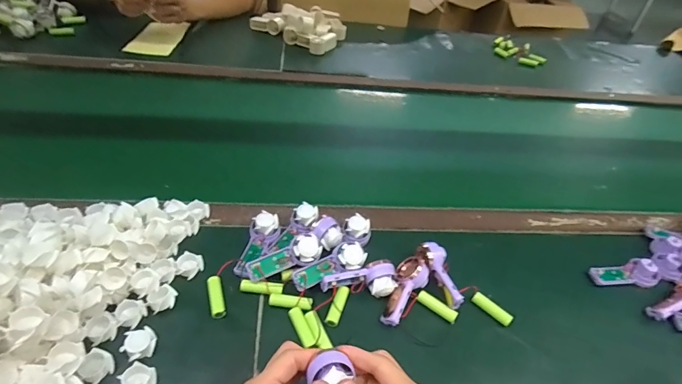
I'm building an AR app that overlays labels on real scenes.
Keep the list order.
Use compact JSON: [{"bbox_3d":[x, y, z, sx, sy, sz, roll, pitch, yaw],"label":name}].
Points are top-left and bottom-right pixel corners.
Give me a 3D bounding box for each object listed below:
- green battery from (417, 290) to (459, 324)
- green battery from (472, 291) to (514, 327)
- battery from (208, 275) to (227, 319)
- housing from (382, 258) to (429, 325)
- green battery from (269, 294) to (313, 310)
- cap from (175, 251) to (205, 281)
[{"bbox_3d":[0.120,0.142,0.486,0.052,0.011,0.014,28,46,20],"label":"green battery"},{"bbox_3d":[0.188,0.146,0.489,0.051,0.011,0.015,37,50,28],"label":"green battery"},{"bbox_3d":[-0.146,0.123,0.460,0.016,0.011,0.051,-10,45,-19],"label":"battery"},{"bbox_3d":[0.081,0.121,0.482,0.038,0.030,0.091,19,44,12],"label":"housing"},{"bbox_3d":[-0.059,0.129,0.465,0.051,0.014,0.016,9,43,1],"label":"green battery"},{"bbox_3d":[-0.187,0.091,0.486,0.030,0.017,0.029,4,43,-4],"label":"cap"}]

